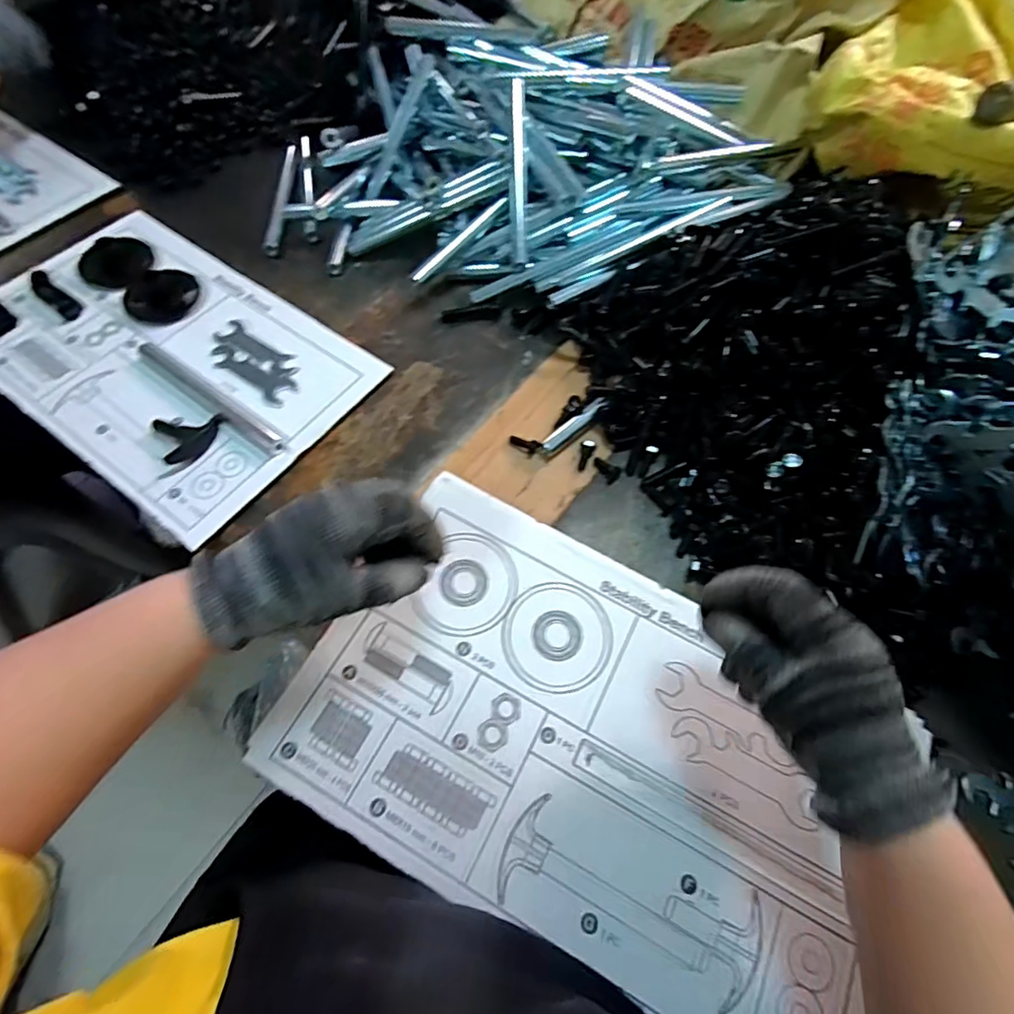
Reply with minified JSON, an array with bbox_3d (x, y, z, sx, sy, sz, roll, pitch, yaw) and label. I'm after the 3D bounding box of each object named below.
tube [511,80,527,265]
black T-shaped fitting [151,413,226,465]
[{"bbox_3d":[0.012,-0.323,0.521,0.013,0.014,0.178,0,89,1],"label":"tube"},{"bbox_3d":[-0.262,-0.064,0.446,0.051,0.015,0.048,-30,69,-15],"label":"black T-shaped fitting"}]

